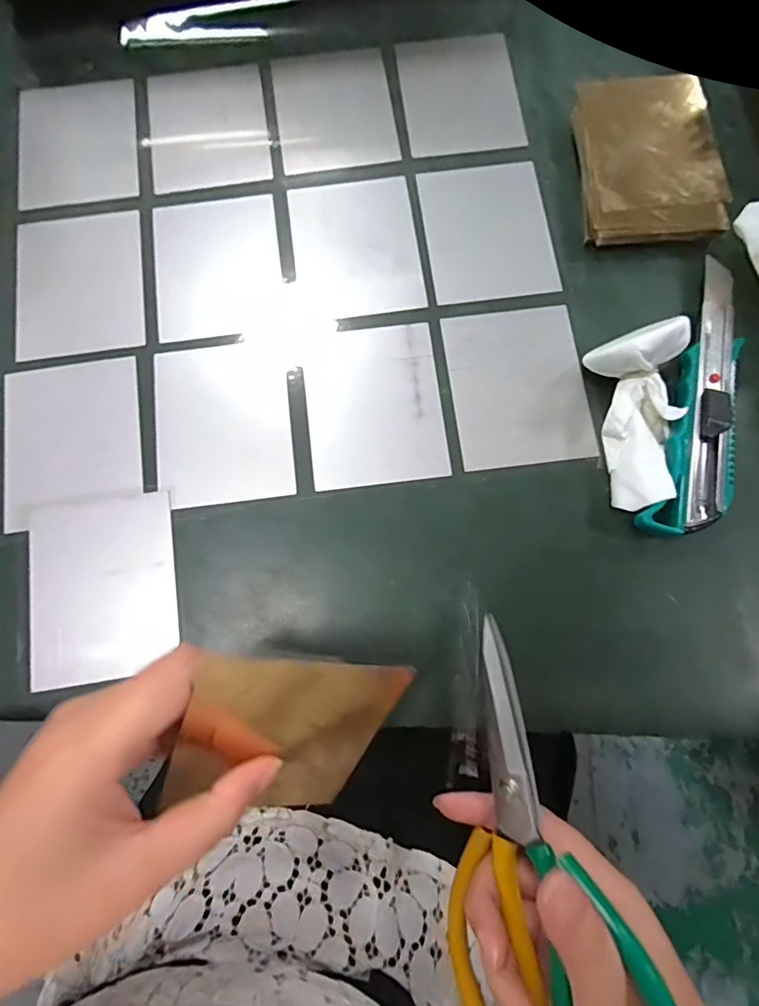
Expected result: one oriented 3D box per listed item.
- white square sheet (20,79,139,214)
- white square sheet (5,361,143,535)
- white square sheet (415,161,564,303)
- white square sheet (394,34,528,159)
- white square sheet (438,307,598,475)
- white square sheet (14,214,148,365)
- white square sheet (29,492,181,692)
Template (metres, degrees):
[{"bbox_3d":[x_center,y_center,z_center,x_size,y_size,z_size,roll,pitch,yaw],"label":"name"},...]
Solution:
[{"bbox_3d":[-0.208,-0.250,0.337,0.078,0.004,0.099,-8,78,-1],"label":"white square sheet"},{"bbox_3d":[-0.182,-0.038,0.291,0.079,0.004,0.096,-9,76,-2],"label":"white square sheet"},{"bbox_3d":[0.069,-0.178,0.318,0.078,0.004,0.099,-7,78,-1],"label":"white square sheet"},{"bbox_3d":[0.056,-0.290,0.346,0.079,0.004,0.099,-7,78,-1],"label":"white square sheet"},{"bbox_3d":[0.083,-0.071,0.296,0.079,0.004,0.099,-7,78,-1],"label":"white square sheet"},{"bbox_3d":[-0.191,-0.139,0.312,0.078,0.006,0.099,-9,77,0],"label":"white square sheet"},{"bbox_3d":[-0.153,0.046,0.271,0.077,0.005,0.097,-8,78,-6],"label":"white square sheet"}]

